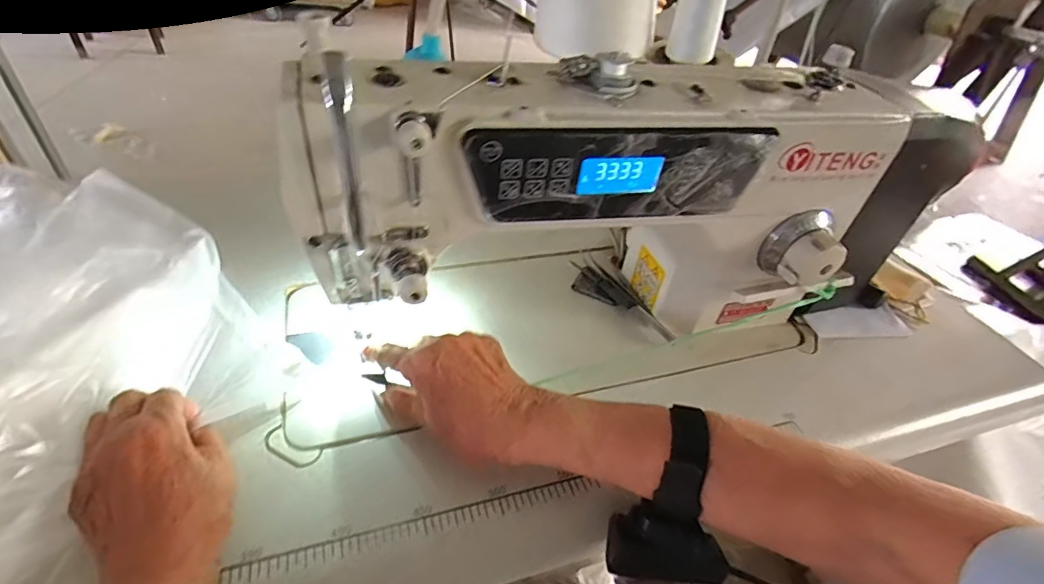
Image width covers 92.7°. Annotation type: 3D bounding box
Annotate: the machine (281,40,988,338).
[{"bbox_3d":[0.101,-0.075,0.406,0.488,0.214,0.165,-5,43,-14],"label":"machine"}]

